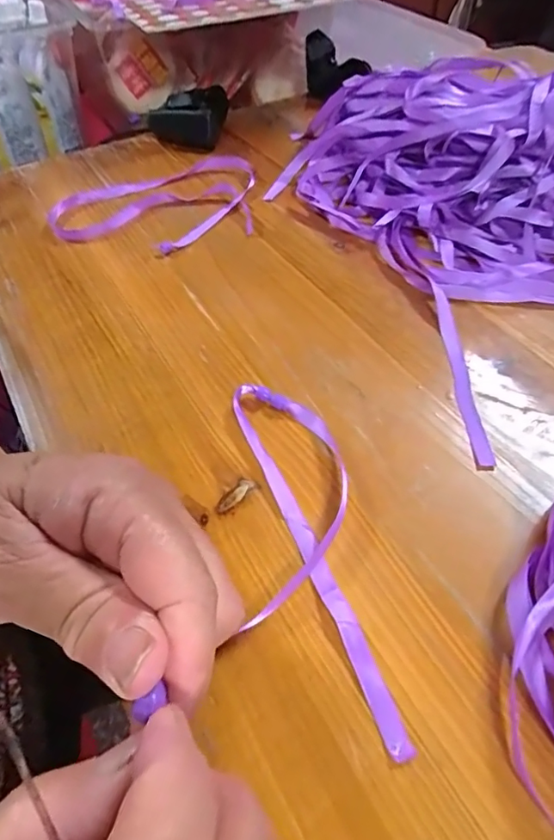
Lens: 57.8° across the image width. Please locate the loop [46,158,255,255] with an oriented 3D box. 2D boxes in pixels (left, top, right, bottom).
[{"bbox_3d":[-0.101,-0.189,0.444,0.186,0.013,0.132,-21,54,-14],"label":"loop"}]

